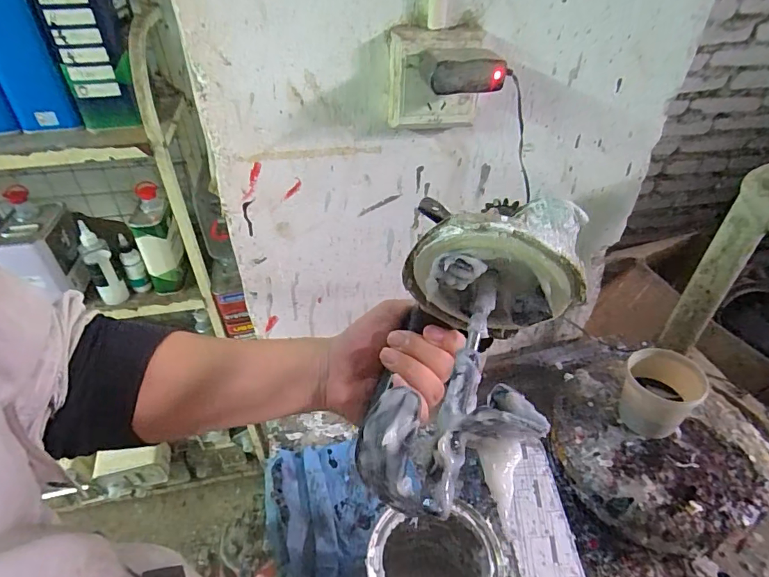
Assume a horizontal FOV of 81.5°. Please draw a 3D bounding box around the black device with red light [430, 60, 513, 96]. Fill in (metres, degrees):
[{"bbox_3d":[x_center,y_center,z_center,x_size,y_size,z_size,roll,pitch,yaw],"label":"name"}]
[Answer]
[{"bbox_3d":[0.074,-0.182,0.382,0.069,0.026,0.023,-3,38,-4],"label":"black device with red light"}]

